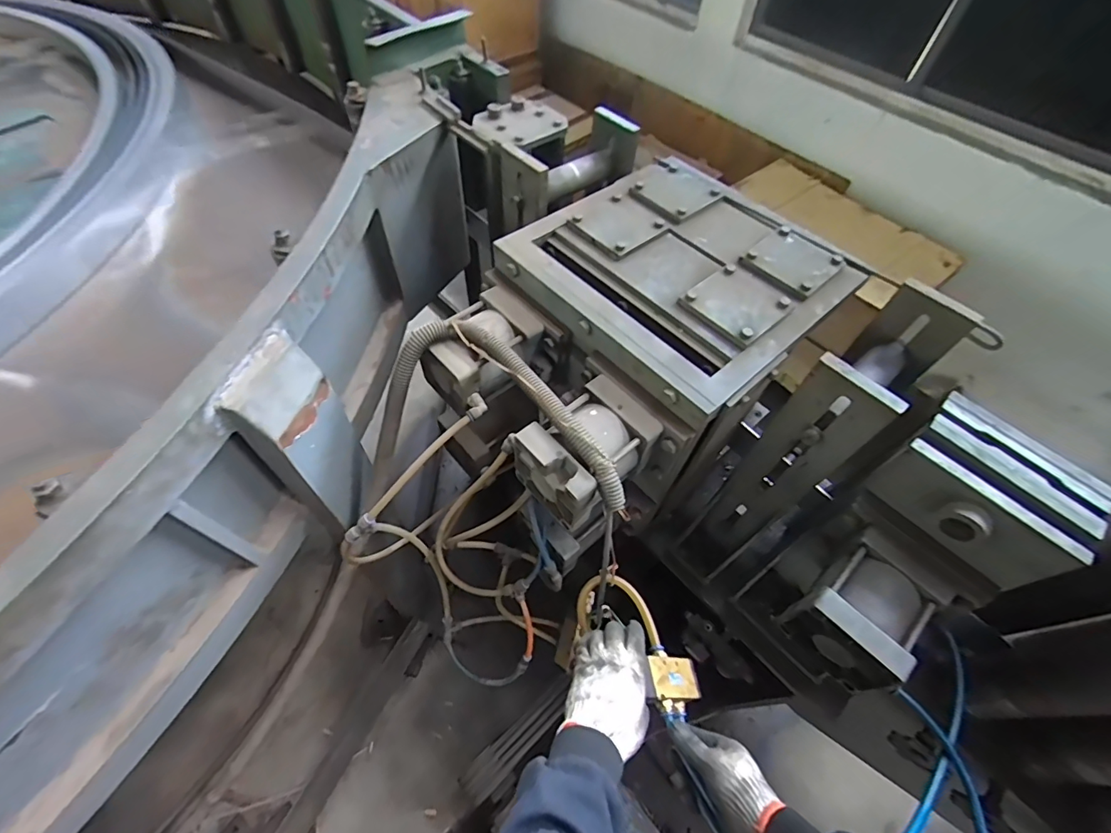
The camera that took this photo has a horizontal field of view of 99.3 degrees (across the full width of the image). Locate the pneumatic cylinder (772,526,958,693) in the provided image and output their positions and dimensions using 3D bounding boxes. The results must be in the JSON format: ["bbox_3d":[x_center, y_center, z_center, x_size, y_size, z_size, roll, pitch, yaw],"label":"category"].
[{"bbox_3d":[0.460,0.284,0.702,0.169,0.113,0.132,-35,65,-24],"label":"pneumatic cylinder"}]

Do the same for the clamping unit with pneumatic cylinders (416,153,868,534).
[{"bbox_3d":[0.132,-0.156,0.845,0.611,0.233,0.468,-37,66,-24],"label":"clamping unit with pneumatic cylinders"}]

